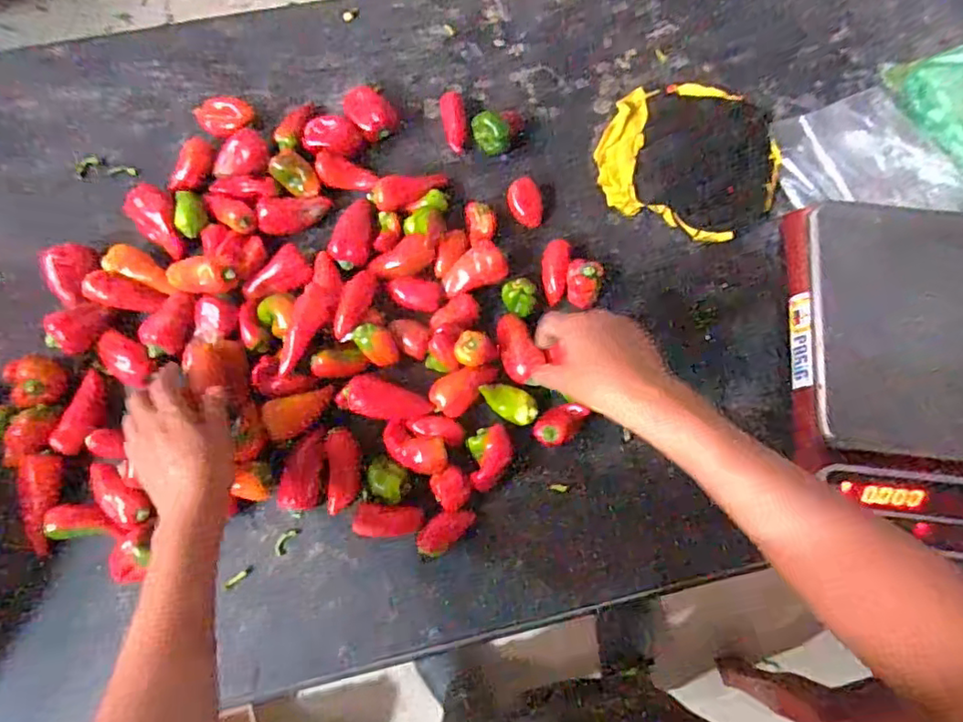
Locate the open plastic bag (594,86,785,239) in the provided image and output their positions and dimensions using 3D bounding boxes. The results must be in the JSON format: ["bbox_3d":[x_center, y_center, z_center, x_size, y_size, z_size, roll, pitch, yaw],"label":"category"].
[{"bbox_3d":[0.235,-0.227,0.676,0.191,0.031,0.173,21,75,4],"label":"open plastic bag"}]

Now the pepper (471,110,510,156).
[{"bbox_3d":[0.011,-0.246,0.658,0.038,0.033,0.039,-4,75,-3],"label":"pepper"}]

